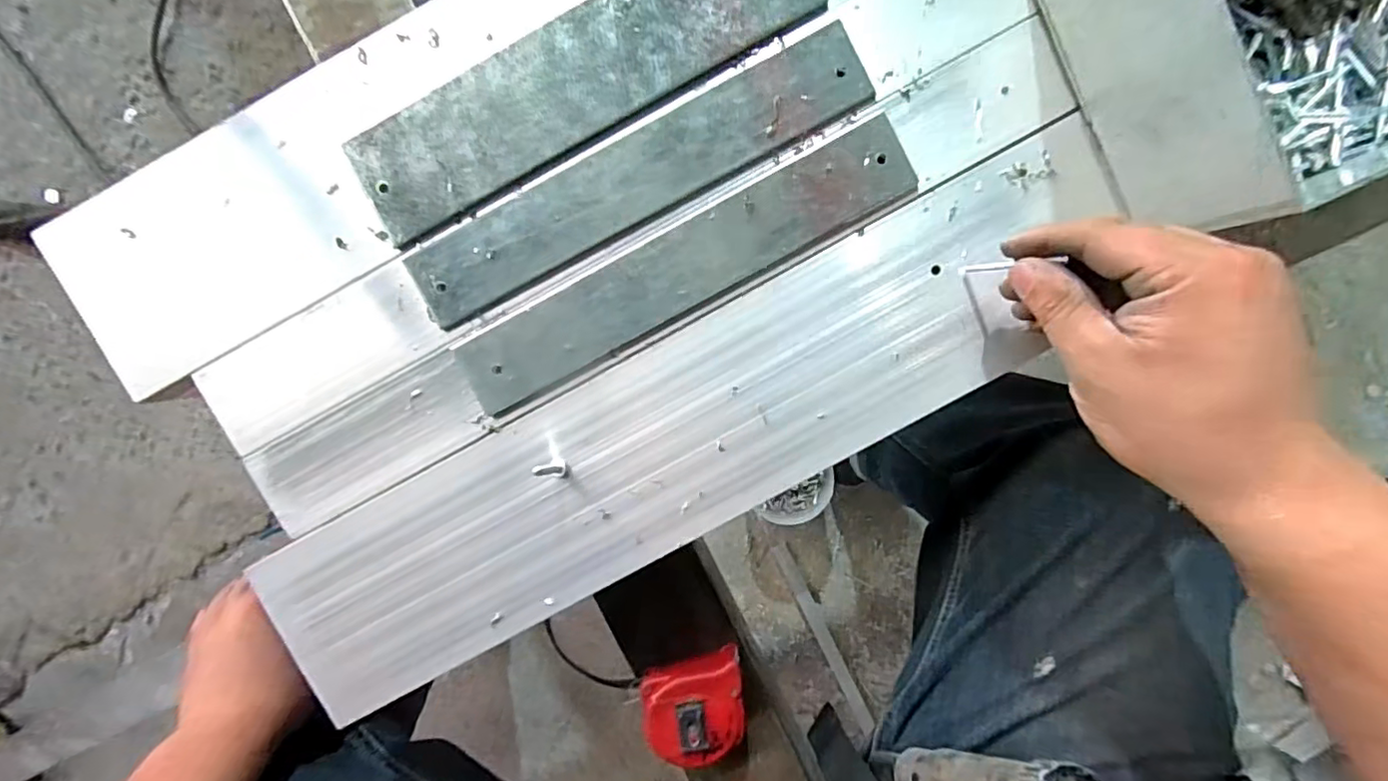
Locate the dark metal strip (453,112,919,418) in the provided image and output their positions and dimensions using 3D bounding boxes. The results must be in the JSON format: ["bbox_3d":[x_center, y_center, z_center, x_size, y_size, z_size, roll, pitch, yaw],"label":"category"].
[{"bbox_3d":[-0.005,-0.061,0.301,0.242,0.004,0.042,-28,93,2],"label":"dark metal strip"}]

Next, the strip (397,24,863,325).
[{"bbox_3d":[-0.028,-0.106,0.297,0.243,0.004,0.041,-27,93,2],"label":"strip"}]

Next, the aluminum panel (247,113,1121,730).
[{"bbox_3d":[0.002,0.022,0.308,0.472,0.010,0.103,-30,93,2],"label":"aluminum panel"}]

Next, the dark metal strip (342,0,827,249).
[{"bbox_3d":[-0.057,-0.158,0.294,0.242,0.004,0.058,-29,93,2],"label":"dark metal strip"}]

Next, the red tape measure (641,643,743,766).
[{"bbox_3d":[0.004,0.213,0.400,0.067,0.037,0.062,-17,94,1],"label":"red tape measure"}]

